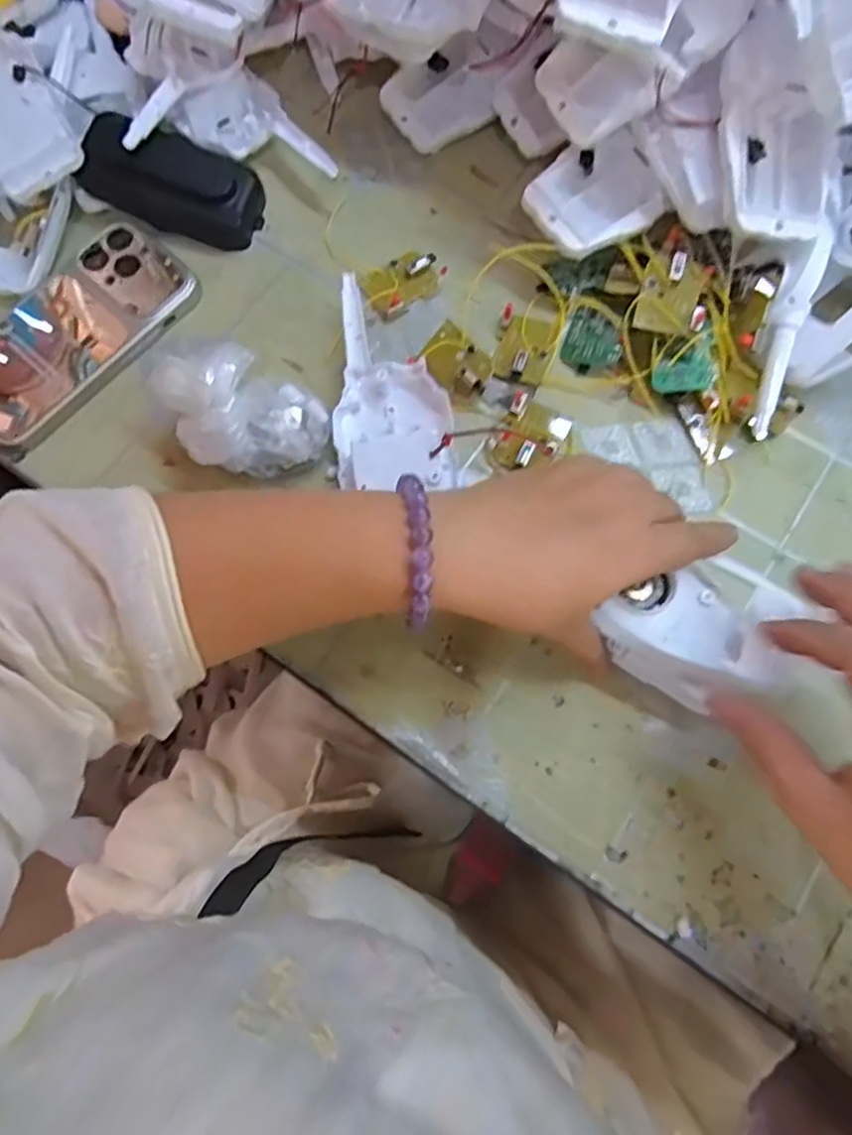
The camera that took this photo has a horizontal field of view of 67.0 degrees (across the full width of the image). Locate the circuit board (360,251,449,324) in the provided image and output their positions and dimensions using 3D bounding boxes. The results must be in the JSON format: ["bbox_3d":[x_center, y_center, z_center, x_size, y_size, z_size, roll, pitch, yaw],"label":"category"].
[{"bbox_3d":[-0.014,-0.172,0.386,0.047,0.012,0.032,-34,76,-8],"label":"circuit board"}]

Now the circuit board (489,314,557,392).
[{"bbox_3d":[0.057,-0.127,0.371,0.030,0.008,0.042,19,75,6],"label":"circuit board"}]

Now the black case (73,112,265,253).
[{"bbox_3d":[-0.150,-0.232,0.388,0.104,0.040,0.045,16,75,-9],"label":"black case"}]

